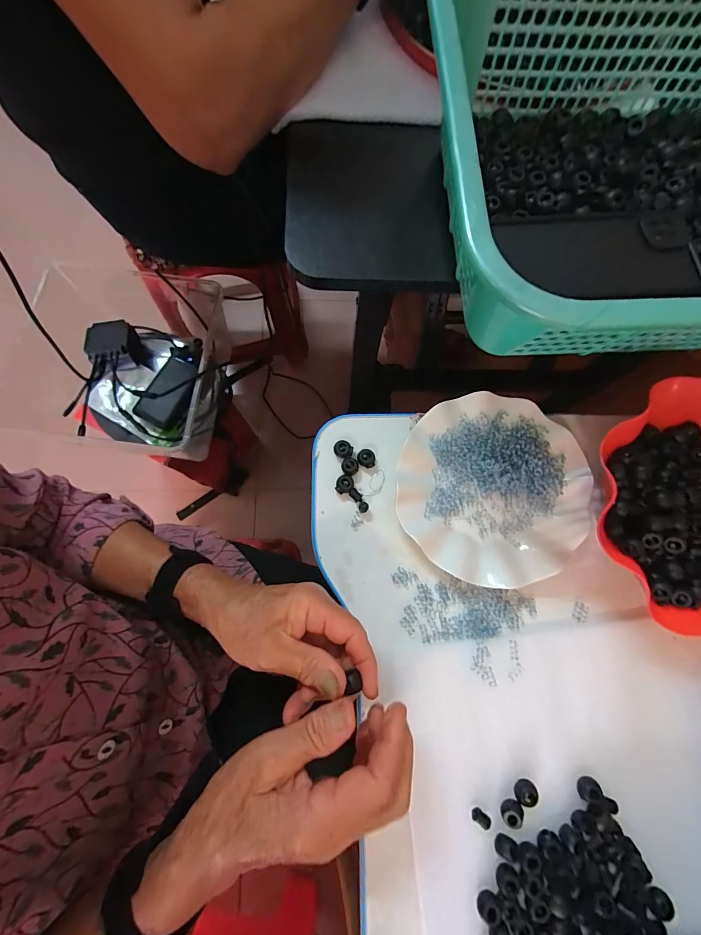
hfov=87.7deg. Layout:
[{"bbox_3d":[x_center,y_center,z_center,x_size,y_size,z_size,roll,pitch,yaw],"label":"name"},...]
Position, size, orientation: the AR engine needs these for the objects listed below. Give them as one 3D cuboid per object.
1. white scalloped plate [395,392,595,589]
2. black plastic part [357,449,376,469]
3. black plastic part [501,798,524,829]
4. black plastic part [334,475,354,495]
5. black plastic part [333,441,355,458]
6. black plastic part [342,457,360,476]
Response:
[{"bbox_3d":[0.137,0.017,0.358,0.179,0.024,0.176,0,78,-2],"label":"white scalloped plate"},{"bbox_3d":[0.016,-0.009,0.369,0.018,0.010,0.018,1,78,-1],"label":"black plastic part"},{"bbox_3d":[0.130,0.277,0.292,0.018,0.010,0.015,-24,80,-7],"label":"black plastic part"},{"bbox_3d":[-0.006,0.018,0.362,0.017,0.011,0.019,16,78,2],"label":"black plastic part"},{"bbox_3d":[-0.008,-0.017,0.369,0.020,0.012,0.018,30,79,5],"label":"black plastic part"},{"bbox_3d":[0.000,0.000,0.366,0.017,0.010,0.018,0,78,-2],"label":"black plastic part"}]

